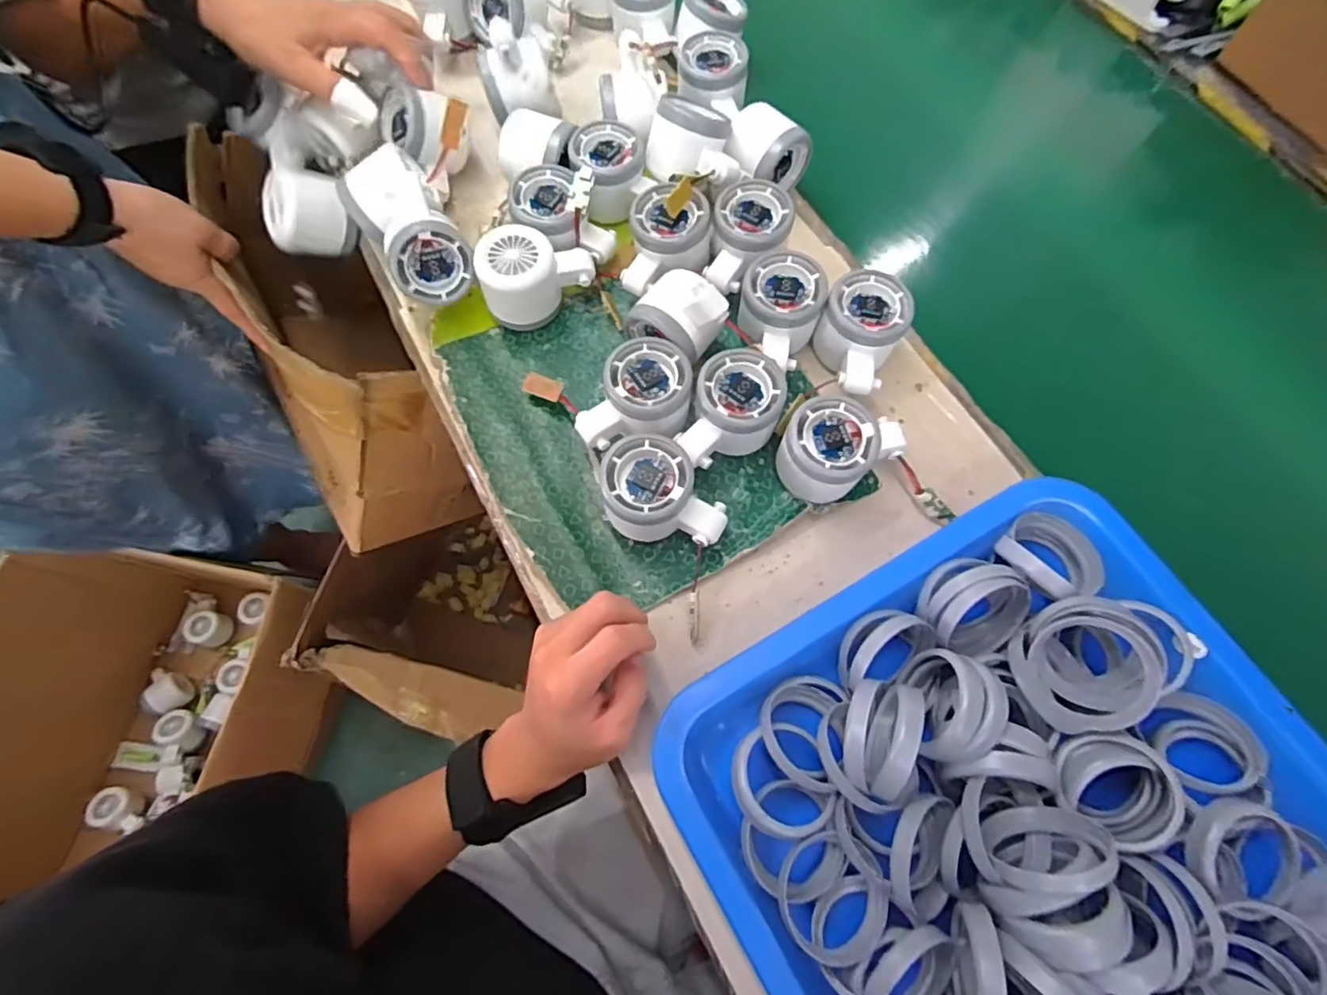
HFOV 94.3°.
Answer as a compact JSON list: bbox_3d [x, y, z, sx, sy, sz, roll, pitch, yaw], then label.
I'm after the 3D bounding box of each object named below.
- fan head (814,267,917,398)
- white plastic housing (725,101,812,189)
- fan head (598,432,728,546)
[{"bbox_3d":[0.137,-0.113,0.442,0.055,0.054,0.083,25,71,8],"label":"fan head"},{"bbox_3d":[0.080,-0.284,0.504,0.067,0.051,0.059,-38,74,-14],"label":"white plastic housing"},{"bbox_3d":[0.001,-0.001,0.399,0.082,0.052,0.061,10,69,3],"label":"fan head"}]

